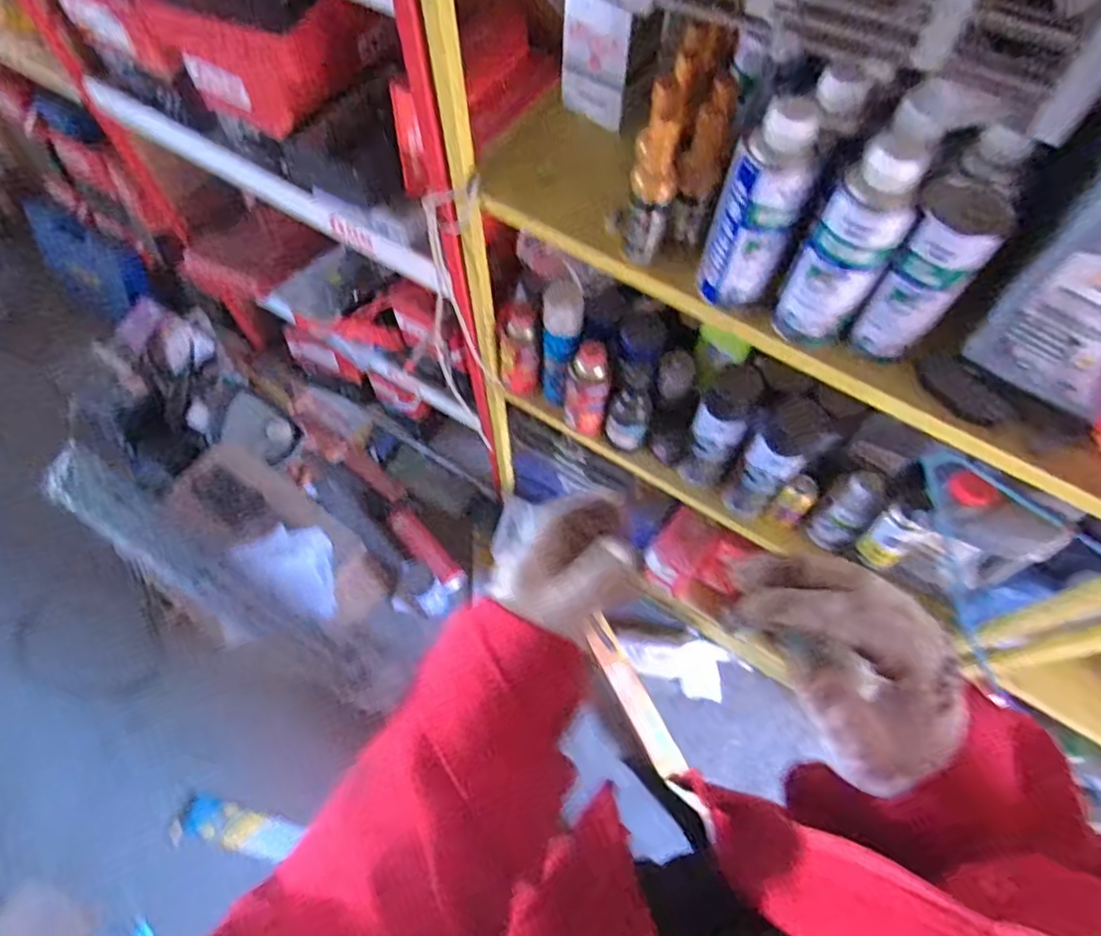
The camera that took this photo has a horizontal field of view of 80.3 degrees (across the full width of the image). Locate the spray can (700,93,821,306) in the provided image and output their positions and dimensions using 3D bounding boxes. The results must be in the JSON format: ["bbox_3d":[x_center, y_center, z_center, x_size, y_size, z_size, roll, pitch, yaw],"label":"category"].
[{"bbox_3d":[0.176,-0.221,0.560,0.062,0.178,0.060,0,68,0],"label":"spray can"}]

